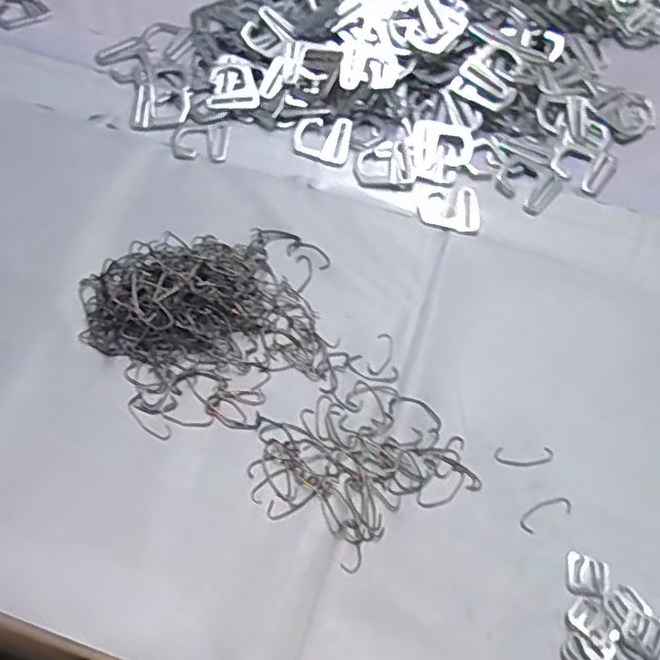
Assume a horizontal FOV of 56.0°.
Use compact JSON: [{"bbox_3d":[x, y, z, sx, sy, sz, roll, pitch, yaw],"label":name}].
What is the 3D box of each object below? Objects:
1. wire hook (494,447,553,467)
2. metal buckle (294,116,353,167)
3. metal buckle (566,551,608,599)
[{"bbox_3d":[0.135,0.088,0.430,0.041,0.004,0.014,1,62,-1],"label":"wire hook"},{"bbox_3d":[-0.007,-0.174,0.564,0.049,0.007,0.048,8,63,3],"label":"metal buckle"},{"bbox_3d":[0.164,0.156,0.395,0.025,0.004,0.025,11,63,5],"label":"metal buckle"}]

